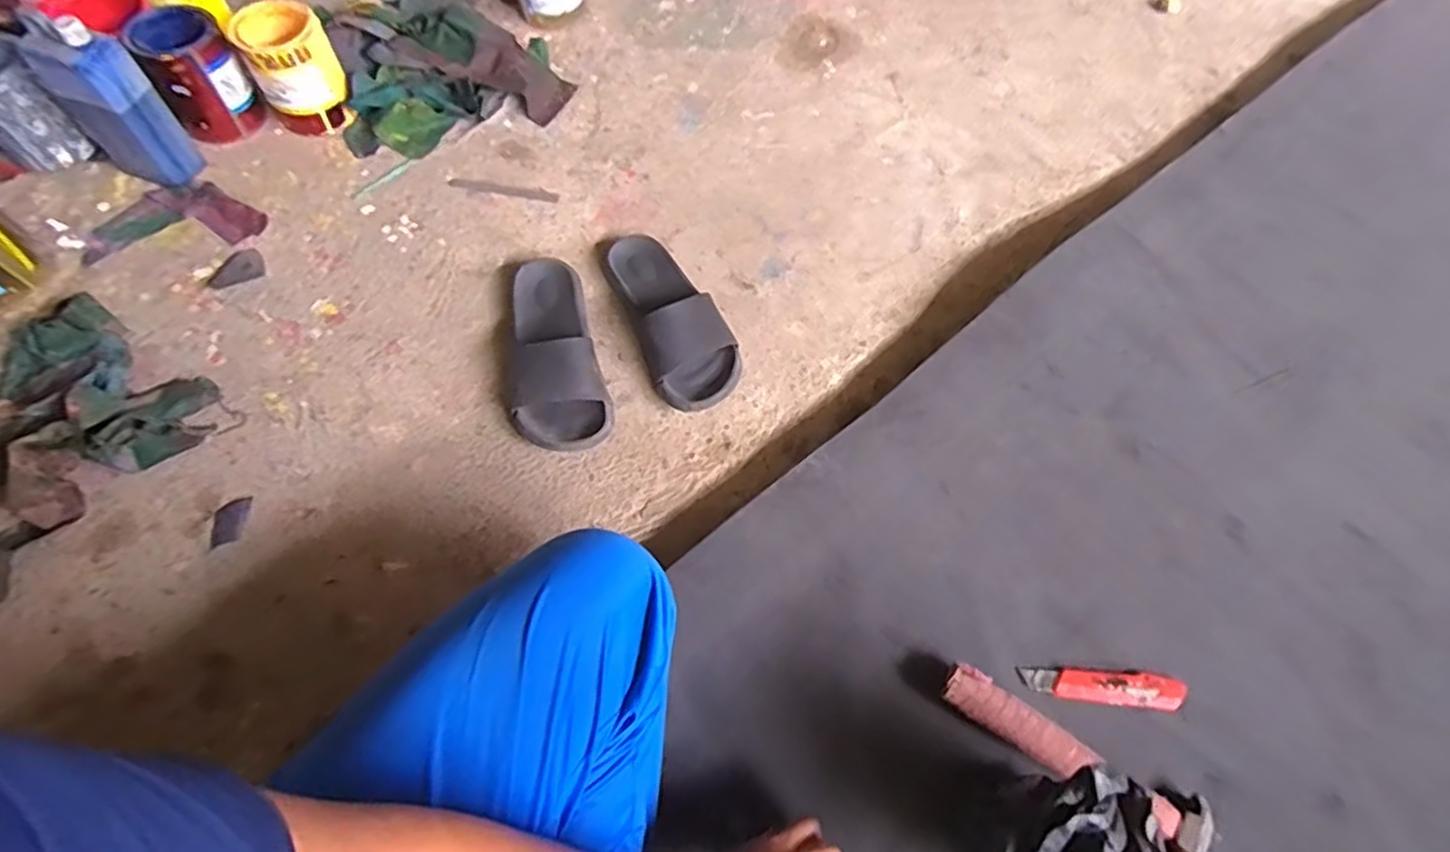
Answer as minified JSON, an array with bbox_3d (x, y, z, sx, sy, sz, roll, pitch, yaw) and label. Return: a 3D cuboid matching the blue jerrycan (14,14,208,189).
[{"bbox_3d":[-0.787,-0.415,0.896,0.115,0.208,0.076,23,65,8],"label":"blue jerrycan"}]

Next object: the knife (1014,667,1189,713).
[{"bbox_3d":[0.384,0.264,0.712,0.163,0.012,0.035,7,64,0],"label":"knife"}]

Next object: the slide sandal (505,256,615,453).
[{"bbox_3d":[-0.222,-0.101,0.864,0.118,0.063,0.282,-15,66,-9],"label":"slide sandal"}]

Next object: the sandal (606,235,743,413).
[{"bbox_3d":[-0.069,-0.152,0.904,0.116,0.071,0.275,-20,68,-11],"label":"sandal"}]

